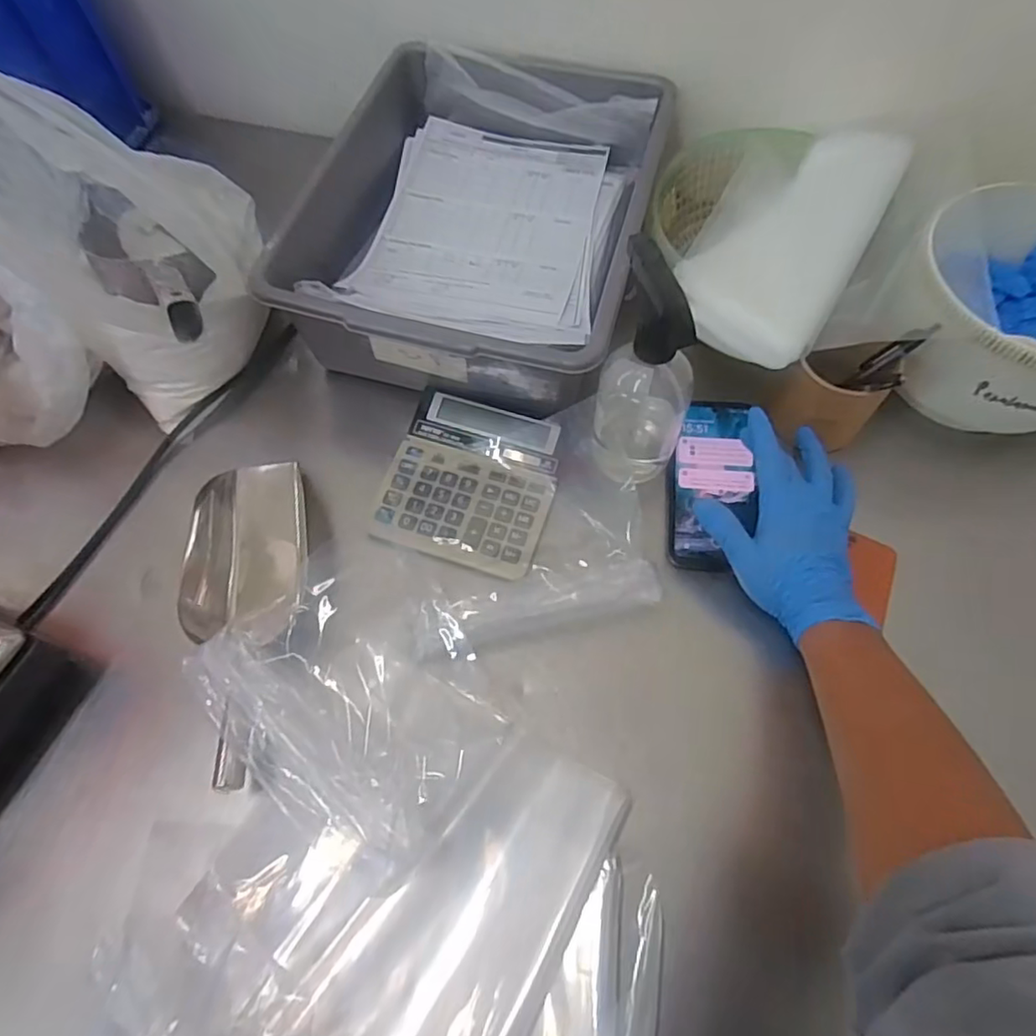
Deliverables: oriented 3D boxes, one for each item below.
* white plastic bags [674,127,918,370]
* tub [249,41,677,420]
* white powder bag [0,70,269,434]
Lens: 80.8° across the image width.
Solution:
[{"bbox_3d":[0.261,-0.269,0.566,0.123,0.033,0.330,31,68,15],"label":"white plastic bags"},{"bbox_3d":[-0.034,-0.285,0.604,0.299,0.117,0.372,13,65,8],"label":"tub"},{"bbox_3d":[-0.313,-0.233,0.505,0.151,0.250,0.217,-3,64,0],"label":"white powder bag"}]

